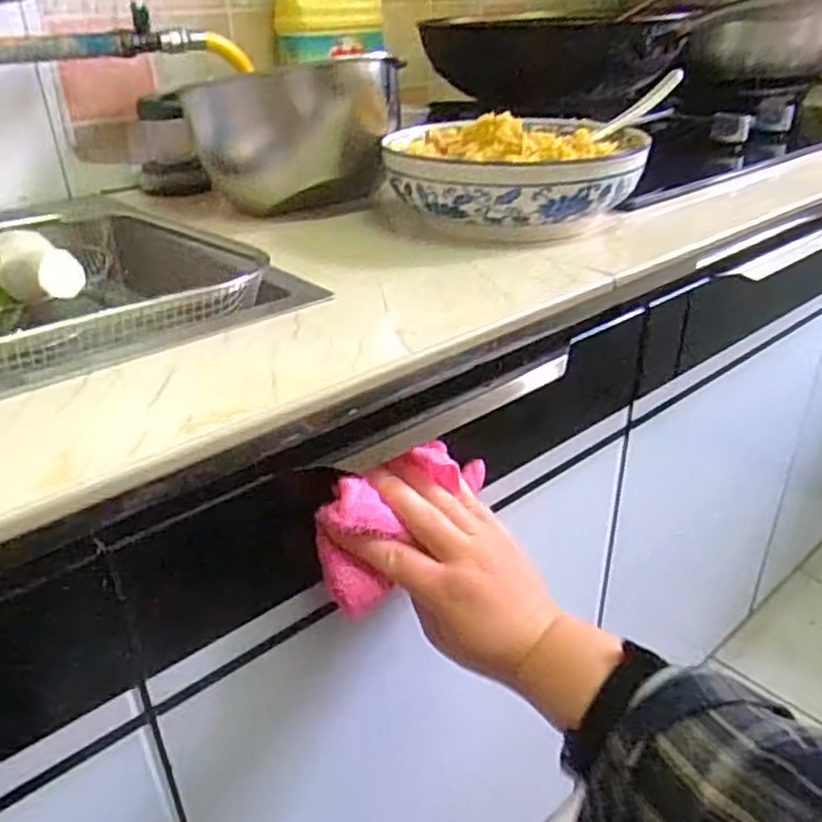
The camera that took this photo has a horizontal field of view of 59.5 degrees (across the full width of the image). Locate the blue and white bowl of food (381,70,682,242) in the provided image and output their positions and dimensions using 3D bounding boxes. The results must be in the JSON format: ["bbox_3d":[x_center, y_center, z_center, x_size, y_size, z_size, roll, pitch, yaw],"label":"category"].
[{"bbox_3d":[0.099,-0.213,0.635,0.223,0.088,0.230,10,32,18],"label":"blue and white bowl of food"}]

